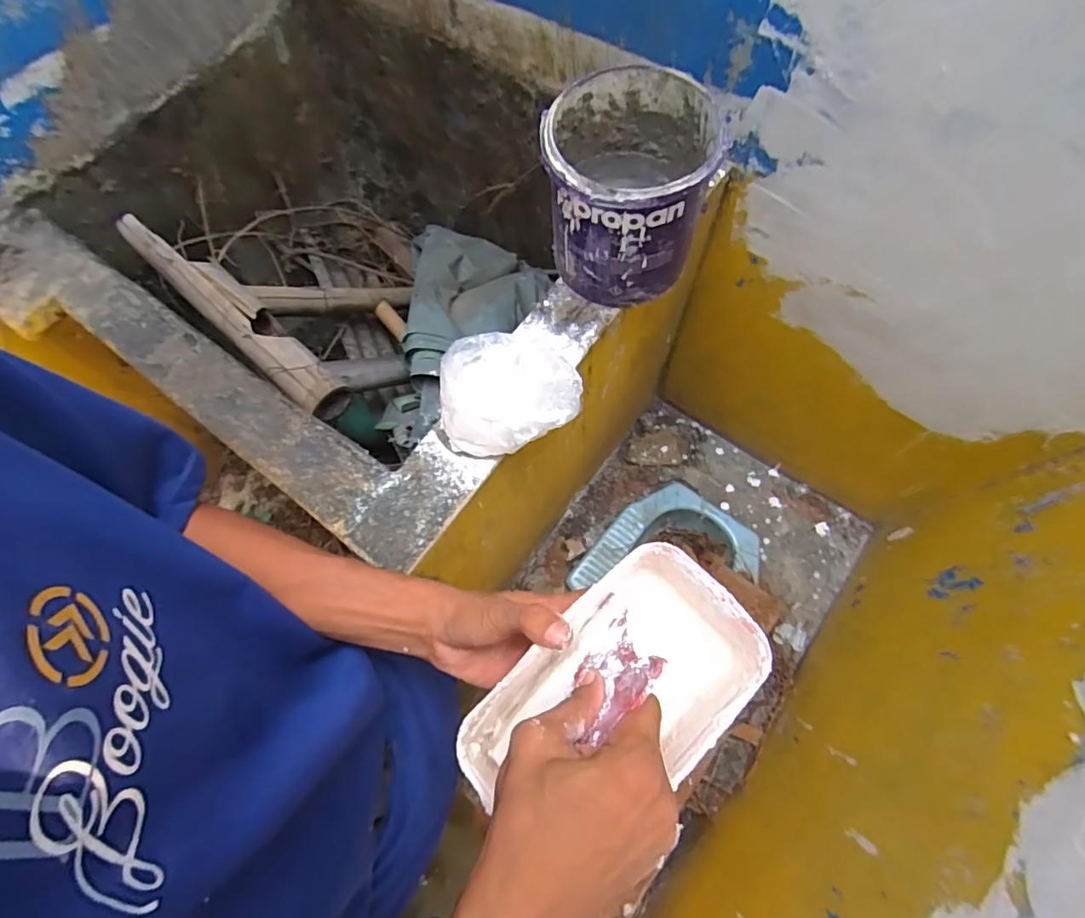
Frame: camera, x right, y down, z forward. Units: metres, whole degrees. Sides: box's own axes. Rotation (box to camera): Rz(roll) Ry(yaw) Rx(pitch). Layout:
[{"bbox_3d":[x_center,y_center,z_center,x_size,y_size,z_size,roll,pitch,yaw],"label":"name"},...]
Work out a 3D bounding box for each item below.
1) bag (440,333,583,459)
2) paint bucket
[{"bbox_3d":[-0.035,-0.077,0.615,0.149,0.071,0.134,2,71,2],"label":"bag"},{"bbox_3d":[0.096,-0.314,0.638,0.176,0.180,0.192,3,71,3],"label":"paint bucket"}]

